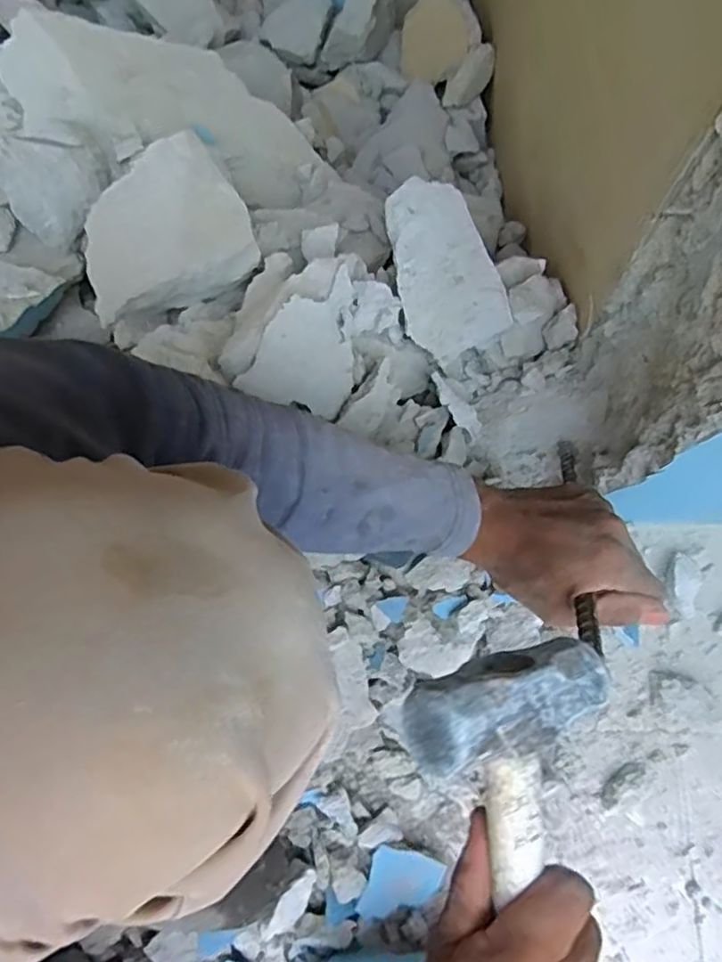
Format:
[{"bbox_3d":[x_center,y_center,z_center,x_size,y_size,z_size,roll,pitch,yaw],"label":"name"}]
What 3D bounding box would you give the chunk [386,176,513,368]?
[{"bbox_3d":[0.069,-0.190,0.619,0.090,0.038,0.149,-22,77,-4],"label":"chunk"}]

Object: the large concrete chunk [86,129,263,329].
[{"bbox_3d":[-0.174,-0.212,0.613,0.148,0.082,0.120,-27,77,-5],"label":"large concrete chunk"}]

